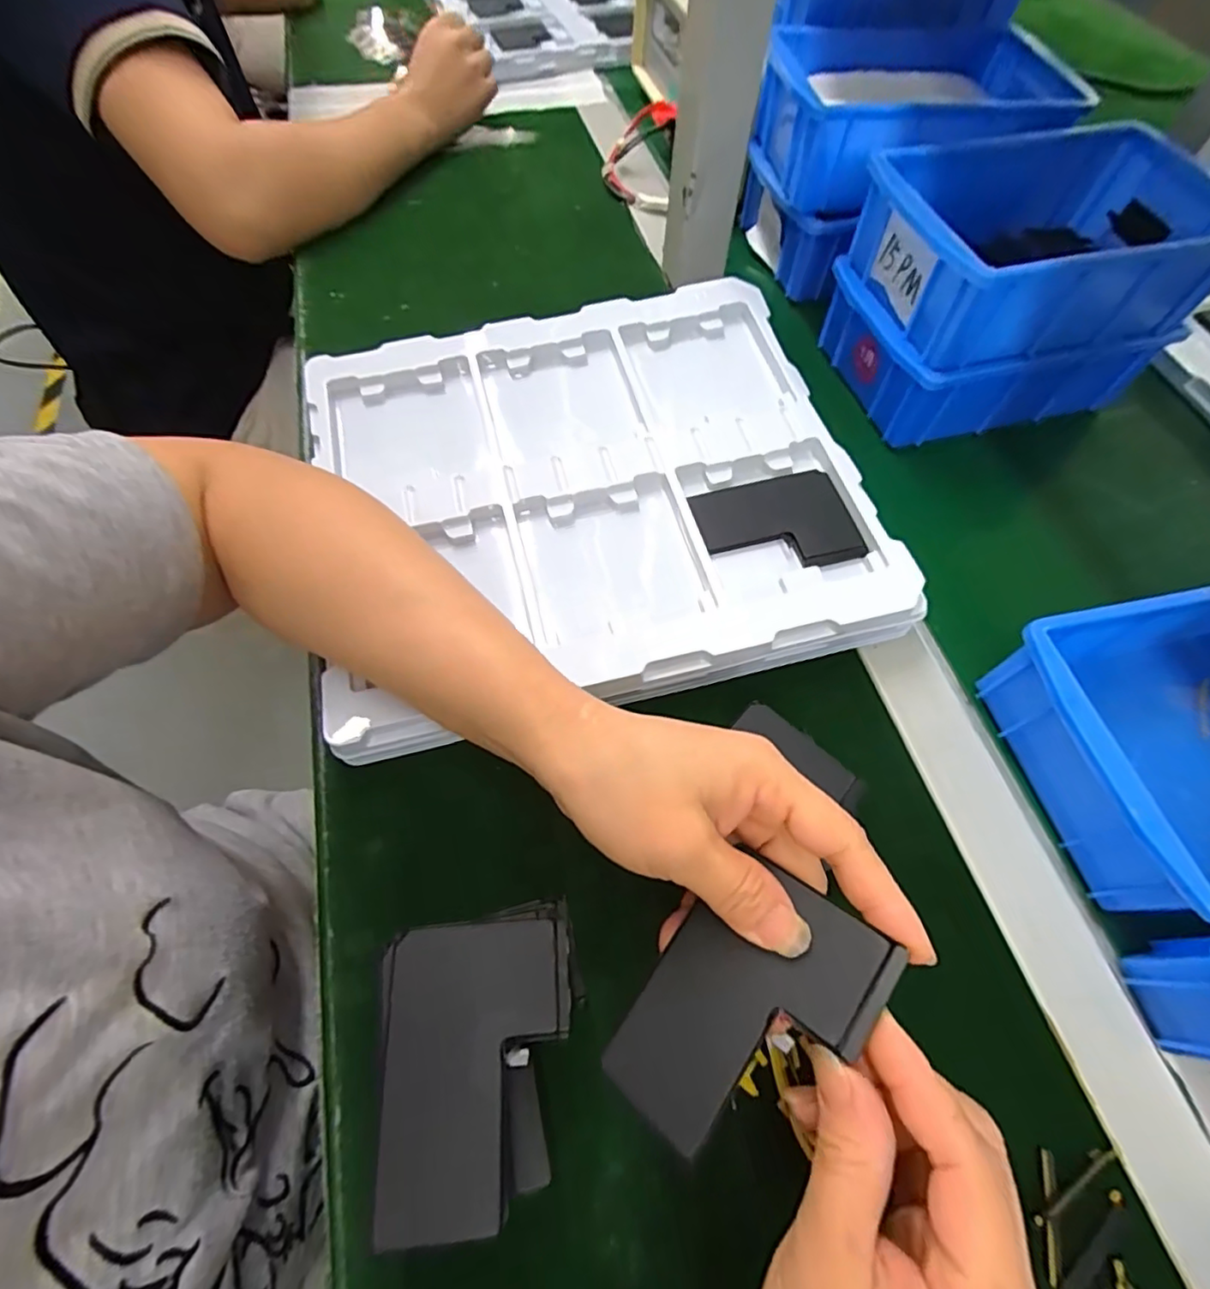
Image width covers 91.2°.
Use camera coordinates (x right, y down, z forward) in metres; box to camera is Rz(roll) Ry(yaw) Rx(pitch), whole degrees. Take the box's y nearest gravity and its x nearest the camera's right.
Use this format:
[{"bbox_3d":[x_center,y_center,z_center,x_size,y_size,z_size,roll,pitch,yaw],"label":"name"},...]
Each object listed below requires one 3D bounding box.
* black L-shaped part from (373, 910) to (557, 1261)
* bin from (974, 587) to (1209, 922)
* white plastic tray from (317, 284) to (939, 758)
[{"bbox_3d":[-0.046,0.146,0.206,0.059,0.004,0.088,-4,62,-2],"label":"black L-shaped part"},{"bbox_3d":[0.308,0.041,0.285,0.193,0.058,0.127,-11,63,-6],"label":"bin"},{"bbox_3d":[-0.011,-0.098,0.367,0.316,0.036,0.283,-14,63,-8],"label":"white plastic tray"}]

